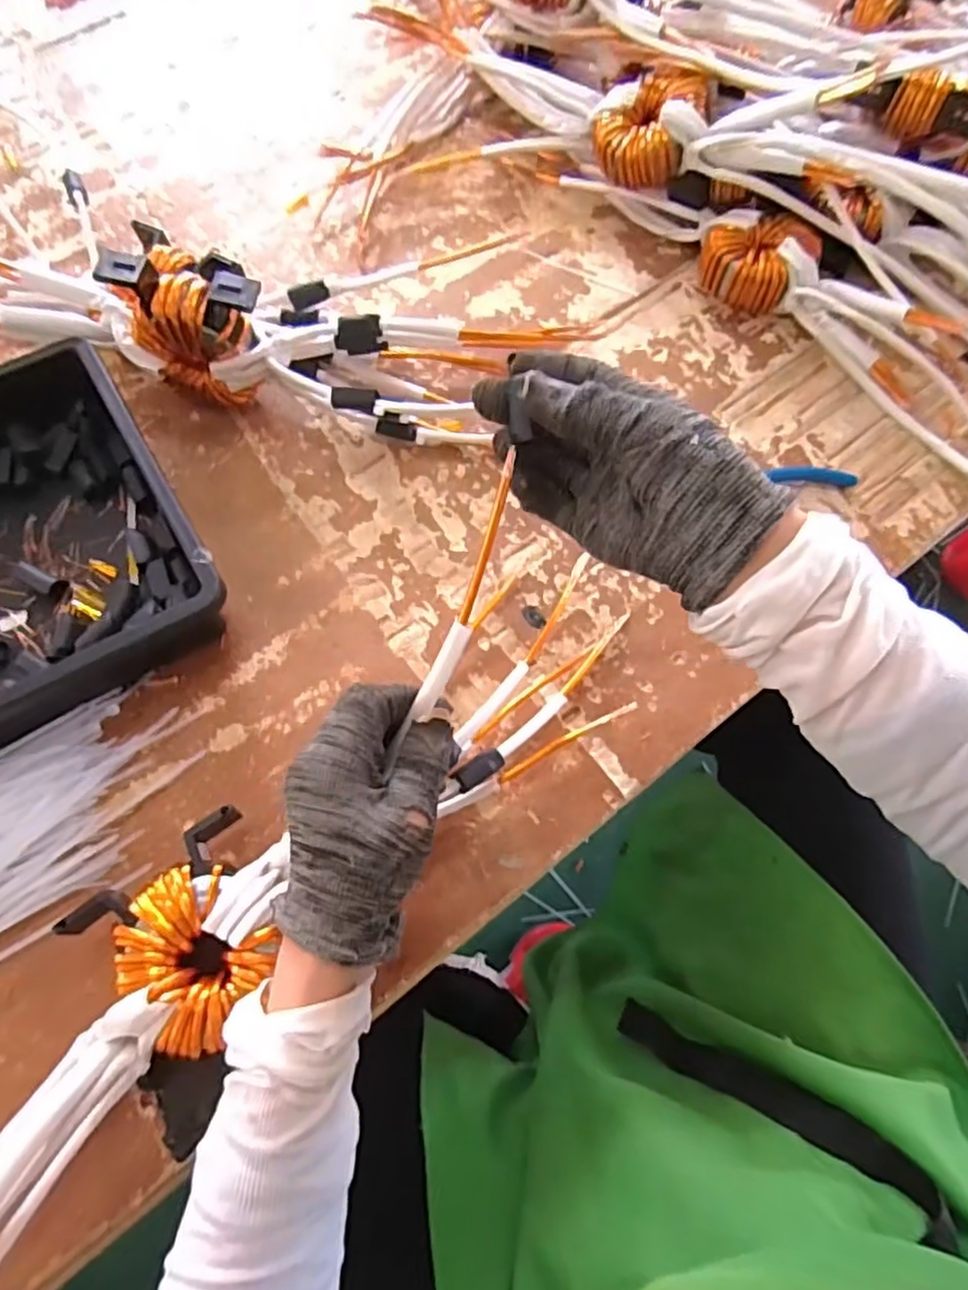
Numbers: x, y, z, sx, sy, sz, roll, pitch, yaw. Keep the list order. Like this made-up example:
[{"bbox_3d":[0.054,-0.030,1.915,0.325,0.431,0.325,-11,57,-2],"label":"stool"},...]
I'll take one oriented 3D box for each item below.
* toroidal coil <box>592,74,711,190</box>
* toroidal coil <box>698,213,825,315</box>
[{"bbox_3d":[0.134,-0.429,0.559,0.082,0.050,0.074,25,70,9],"label":"toroidal coil"},{"bbox_3d":[0.220,-0.316,0.561,0.082,0.051,0.076,0,68,0],"label":"toroidal coil"}]

